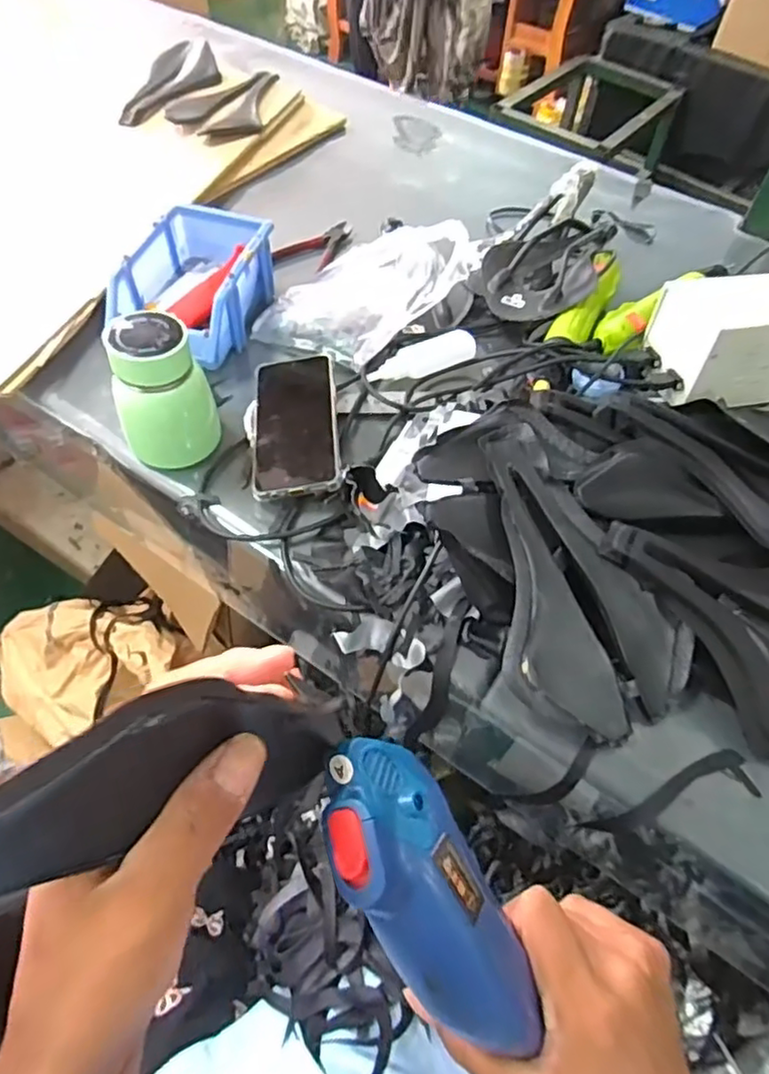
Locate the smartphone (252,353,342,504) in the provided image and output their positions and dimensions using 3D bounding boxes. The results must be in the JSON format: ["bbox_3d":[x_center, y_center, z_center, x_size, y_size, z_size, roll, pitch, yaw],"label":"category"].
[{"bbox_3d":[-0.081,-0.107,0.586,0.076,0.010,0.166,-7,55,1],"label":"smartphone"}]

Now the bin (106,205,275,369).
[{"bbox_3d":[-0.194,-0.264,0.659,0.123,0.067,0.180,17,57,8],"label":"bin"}]

